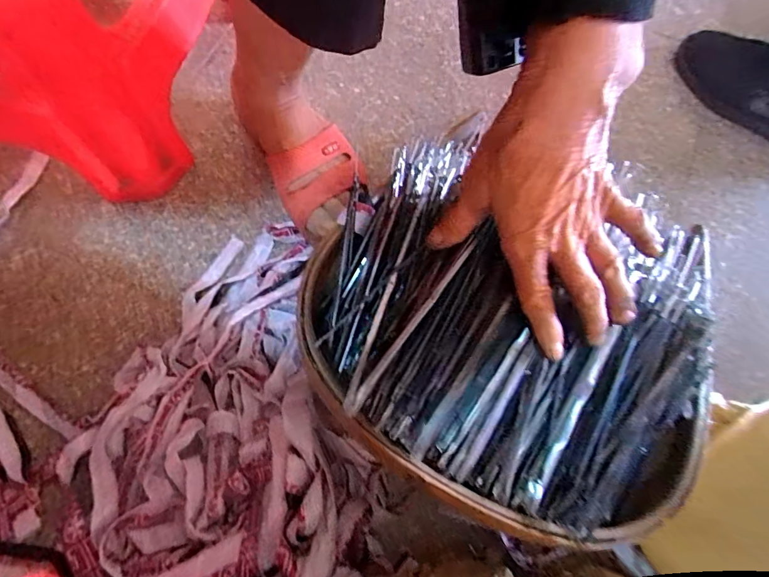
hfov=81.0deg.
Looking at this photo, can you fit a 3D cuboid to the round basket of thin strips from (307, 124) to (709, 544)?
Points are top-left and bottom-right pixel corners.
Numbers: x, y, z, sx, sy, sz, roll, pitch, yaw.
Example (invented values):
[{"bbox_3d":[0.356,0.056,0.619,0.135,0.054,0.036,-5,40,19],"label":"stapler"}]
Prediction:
[{"bbox_3d":[0.091,0.030,0.331,0.316,0.096,0.242,31,74,8],"label":"round basket of thin strips"}]

